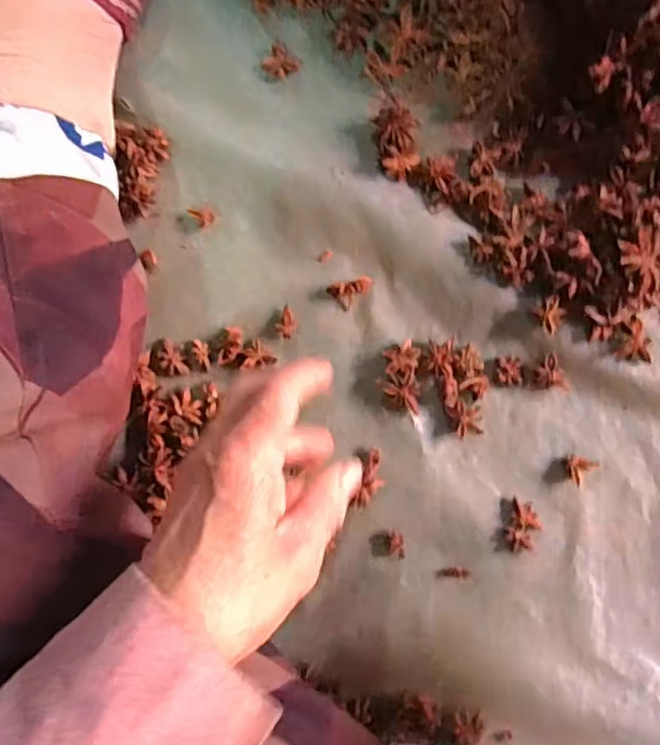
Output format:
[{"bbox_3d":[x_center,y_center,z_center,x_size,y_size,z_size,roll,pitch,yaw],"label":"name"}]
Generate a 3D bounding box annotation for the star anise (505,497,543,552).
[{"bbox_3d":[0.120,0.096,0.393,0.019,0.007,0.032,18,92,9],"label":"star anise"}]

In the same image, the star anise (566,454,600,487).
[{"bbox_3d":[0.153,0.058,0.389,0.017,0.009,0.018,43,96,7],"label":"star anise"}]

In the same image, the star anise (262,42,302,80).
[{"bbox_3d":[-0.033,-0.205,0.419,0.024,0.010,0.018,29,94,8],"label":"star anise"}]

